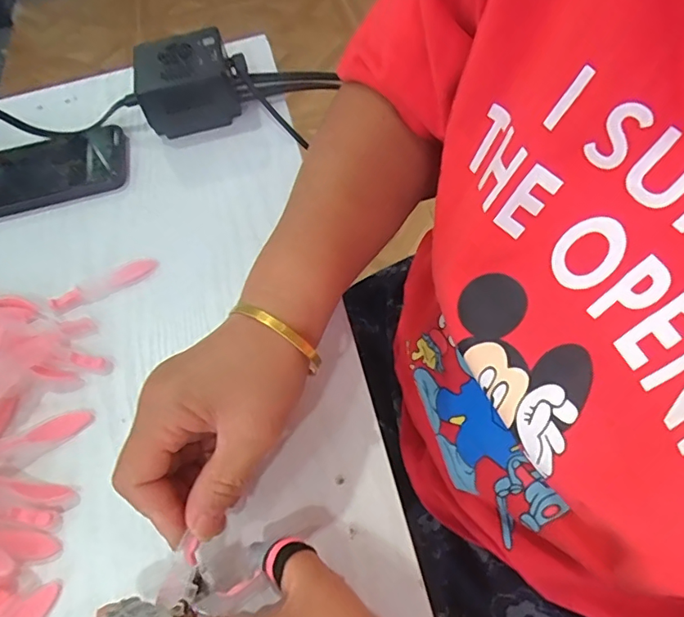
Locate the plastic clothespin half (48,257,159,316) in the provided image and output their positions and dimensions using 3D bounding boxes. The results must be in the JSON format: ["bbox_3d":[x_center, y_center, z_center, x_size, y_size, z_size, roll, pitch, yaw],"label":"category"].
[{"bbox_3d":[-0.170,-0.017,0.364,0.076,0.006,0.018,-26,58,-9],"label":"plastic clothespin half"}]

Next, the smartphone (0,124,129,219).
[{"bbox_3d":[-0.267,-0.113,0.428,0.163,0.011,0.081,-15,57,-1],"label":"smartphone"}]

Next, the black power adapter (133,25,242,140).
[{"bbox_3d":[-0.136,-0.199,0.448,0.080,0.049,0.080,-16,58,-3],"label":"black power adapter"}]

